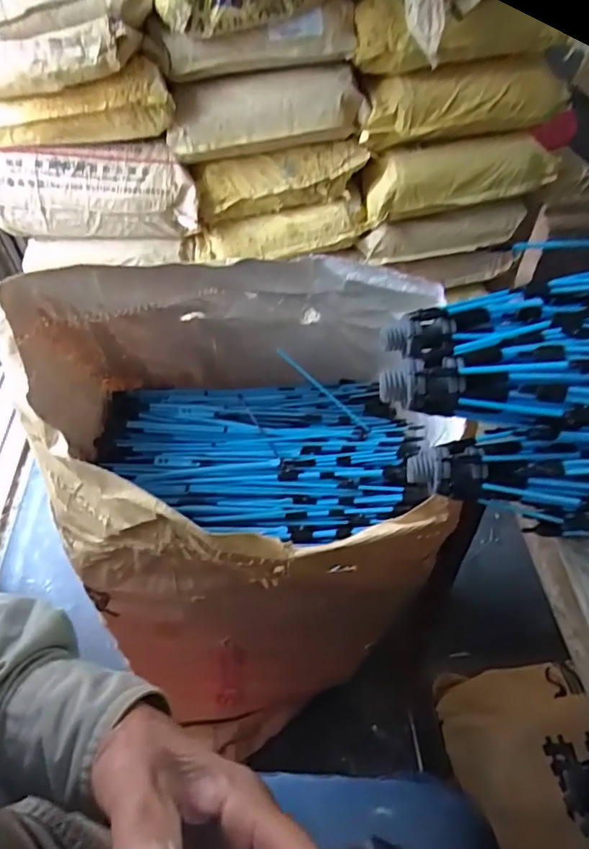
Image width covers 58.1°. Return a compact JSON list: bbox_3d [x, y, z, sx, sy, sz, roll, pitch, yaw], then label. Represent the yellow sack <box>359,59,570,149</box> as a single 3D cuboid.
[{"bbox_3d":[0.366,-0.714,1.165,0.439,0.121,0.098,-5,49,-1],"label":"yellow sack"}]

